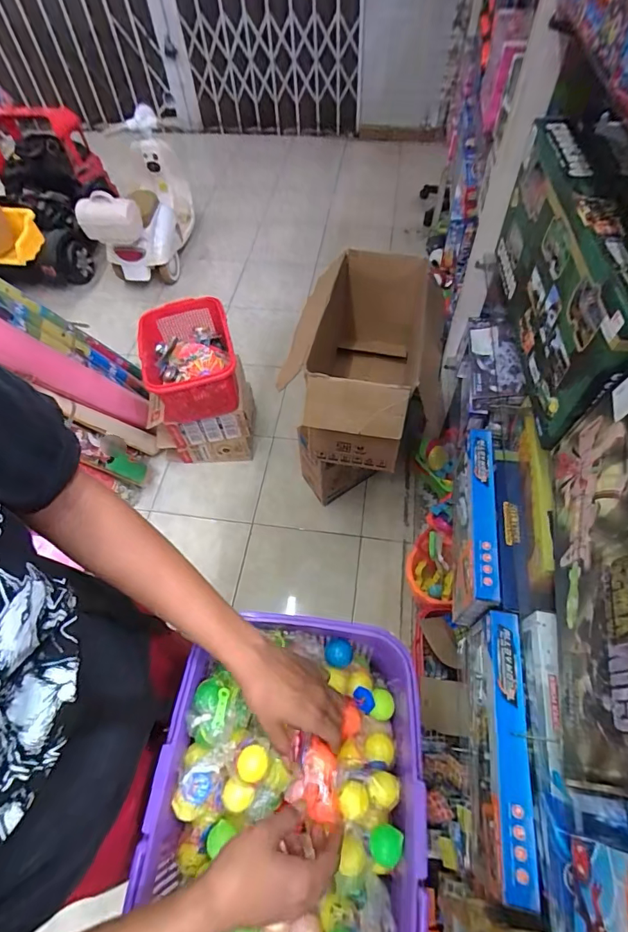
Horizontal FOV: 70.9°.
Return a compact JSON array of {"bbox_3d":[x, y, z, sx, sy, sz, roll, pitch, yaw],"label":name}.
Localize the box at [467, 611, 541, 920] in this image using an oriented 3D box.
[{"bbox_3d":[0.282,0.419,0.679,0.050,0.158,0.347,7,58,7],"label":"box"}]

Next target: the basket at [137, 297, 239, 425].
[{"bbox_3d":[-0.412,-0.340,1.474,0.290,0.241,0.385,-13,58,-5],"label":"basket"}]

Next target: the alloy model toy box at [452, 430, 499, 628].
[{"bbox_3d":[0.309,0.110,0.871,0.057,0.163,0.365,8,58,8],"label":"alloy model toy box"}]

